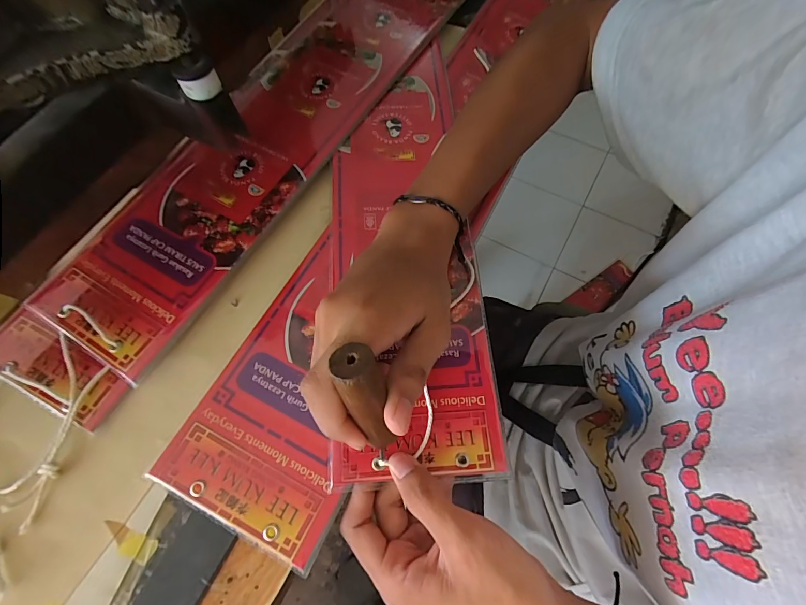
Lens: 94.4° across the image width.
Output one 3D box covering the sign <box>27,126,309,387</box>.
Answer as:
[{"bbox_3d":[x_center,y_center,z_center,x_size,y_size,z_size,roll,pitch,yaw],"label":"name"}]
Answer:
[{"bbox_3d":[-0.170,-0.053,0.279,0.113,0.009,0.192,29,72,10],"label":"sign"}]

